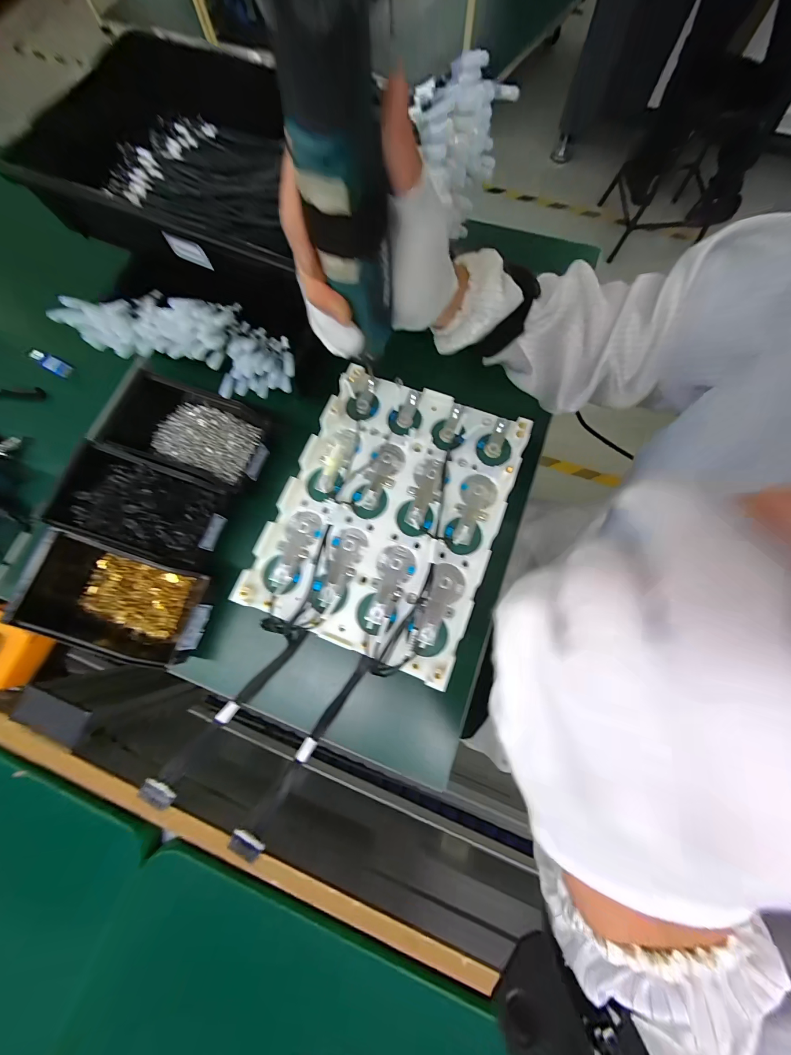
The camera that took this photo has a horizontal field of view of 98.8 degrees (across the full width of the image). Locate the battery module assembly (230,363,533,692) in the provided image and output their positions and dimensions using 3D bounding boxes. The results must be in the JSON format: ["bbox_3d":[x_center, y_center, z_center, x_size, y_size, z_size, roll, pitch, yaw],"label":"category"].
[{"bbox_3d":[-0.004,-0.018,0.286,0.171,0.017,0.229,20,77,7],"label":"battery module assembly"}]

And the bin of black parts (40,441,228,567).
[{"bbox_3d":[-0.299,-0.023,0.406,0.178,0.062,0.102,19,77,7],"label":"bin of black parts"}]

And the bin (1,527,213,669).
[{"bbox_3d":[-0.322,0.077,0.387,0.212,0.067,0.106,17,76,6],"label":"bin"}]

